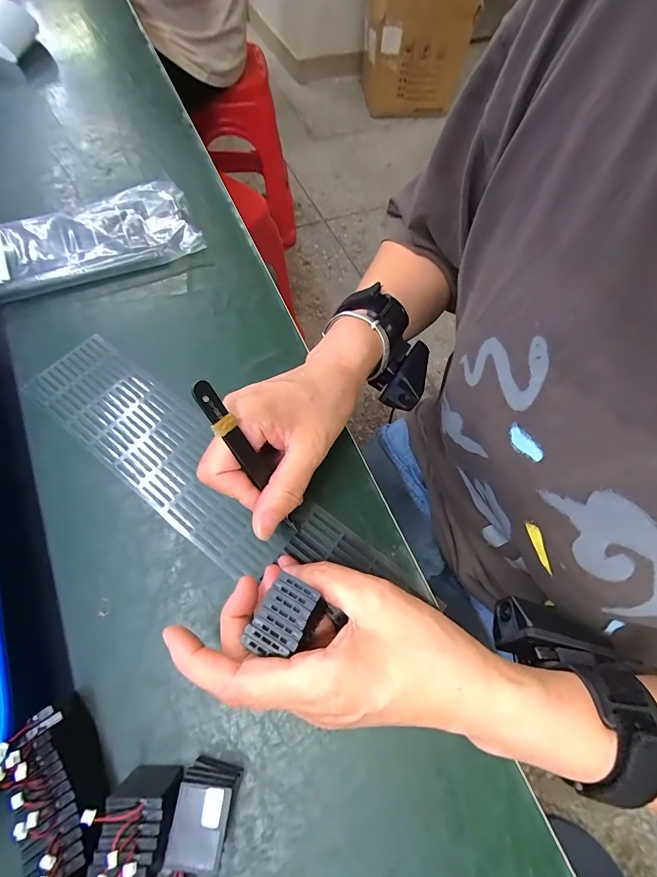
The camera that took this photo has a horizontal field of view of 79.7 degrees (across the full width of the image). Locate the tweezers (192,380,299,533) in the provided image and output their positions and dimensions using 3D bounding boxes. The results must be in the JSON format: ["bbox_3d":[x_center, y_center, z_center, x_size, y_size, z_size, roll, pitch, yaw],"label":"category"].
[{"bbox_3d":[-0.044,0.017,0.231,0.011,0.121,0.004,-41,37,-20],"label":"tweezers"}]

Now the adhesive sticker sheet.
[{"bbox_3d":[-0.094,0.026,0.281,0.303,0.005,0.071,35,68,13],"label":"adhesive sticker sheet"}]

